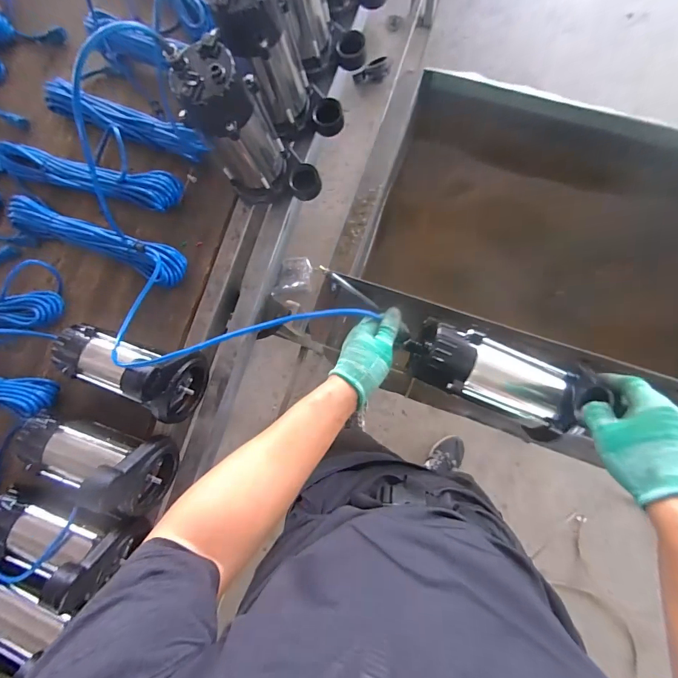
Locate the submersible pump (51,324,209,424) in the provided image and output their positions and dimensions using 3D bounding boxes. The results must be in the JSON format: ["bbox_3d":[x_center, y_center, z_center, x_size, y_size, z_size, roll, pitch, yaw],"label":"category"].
[{"bbox_3d":[-0.354,0.054,0.573,0.223,0.164,0.116,13,85,7],"label":"submersible pump"}]

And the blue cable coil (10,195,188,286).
[{"bbox_3d":[-0.445,-0.183,0.659,0.343,0.053,0.071,21,86,8],"label":"blue cable coil"}]

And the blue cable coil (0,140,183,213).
[{"bbox_3d":[-0.468,-0.308,0.667,0.352,0.058,0.084,17,86,7],"label":"blue cable coil"}]

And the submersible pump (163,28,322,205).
[{"bbox_3d":[-0.119,-0.302,0.541,0.157,0.231,0.092,8,84,7],"label":"submersible pump"}]

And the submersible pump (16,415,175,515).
[{"bbox_3d":[-0.397,0.198,0.559,0.220,0.163,0.109,10,85,7],"label":"submersible pump"}]

